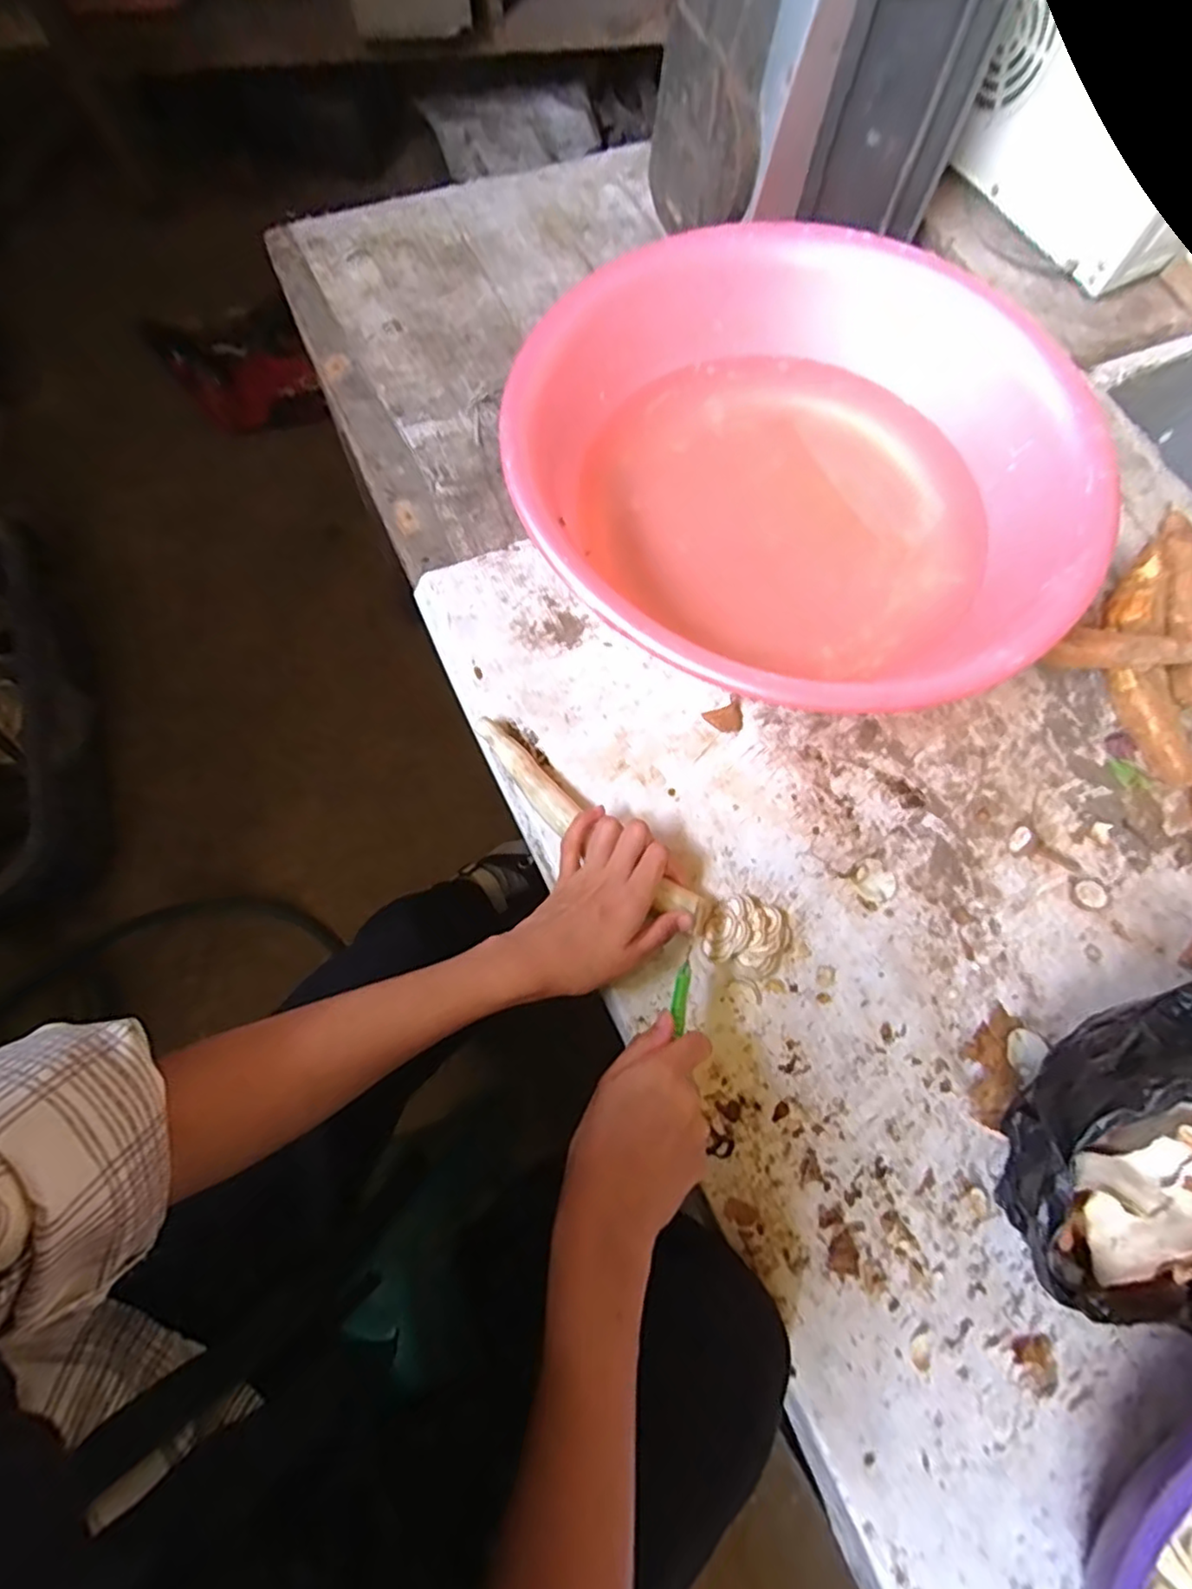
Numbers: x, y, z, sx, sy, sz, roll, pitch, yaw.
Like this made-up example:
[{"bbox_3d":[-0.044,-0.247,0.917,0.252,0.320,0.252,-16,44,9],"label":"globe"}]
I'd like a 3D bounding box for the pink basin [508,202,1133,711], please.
[{"bbox_3d":[0.147,-0.235,0.507,0.387,0.109,0.410,0,71,-1],"label":"pink basin"}]

